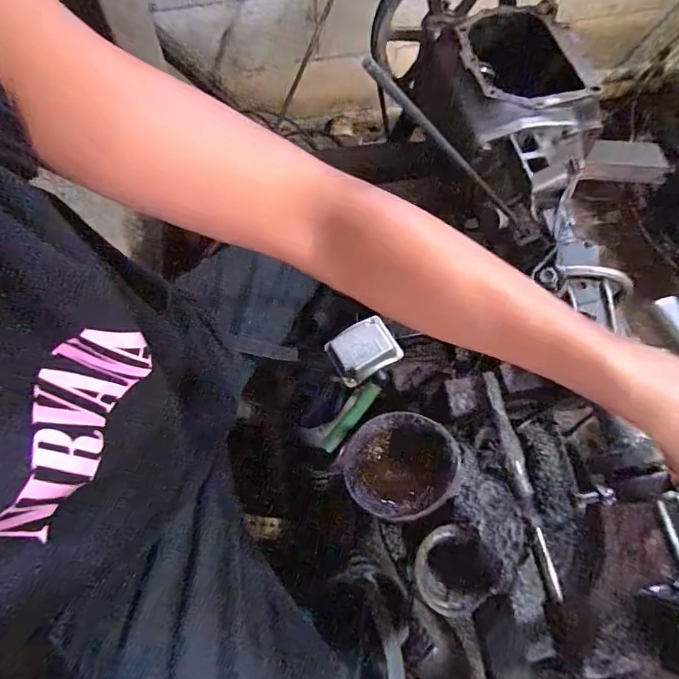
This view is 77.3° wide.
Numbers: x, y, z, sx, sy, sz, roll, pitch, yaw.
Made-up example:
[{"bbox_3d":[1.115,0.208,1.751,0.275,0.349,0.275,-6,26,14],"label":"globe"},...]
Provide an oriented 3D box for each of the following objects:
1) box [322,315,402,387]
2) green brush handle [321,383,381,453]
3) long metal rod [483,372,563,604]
[{"bbox_3d":[0.031,0.014,0.567,0.085,0.033,0.068,-27,67,-11],"label":"box"},{"bbox_3d":[0.015,0.104,0.565,0.019,0.011,0.108,39,92,18],"label":"green brush handle"},{"bbox_3d":[0.189,0.140,0.441,0.016,0.010,0.222,-8,65,-2],"label":"long metal rod"}]

